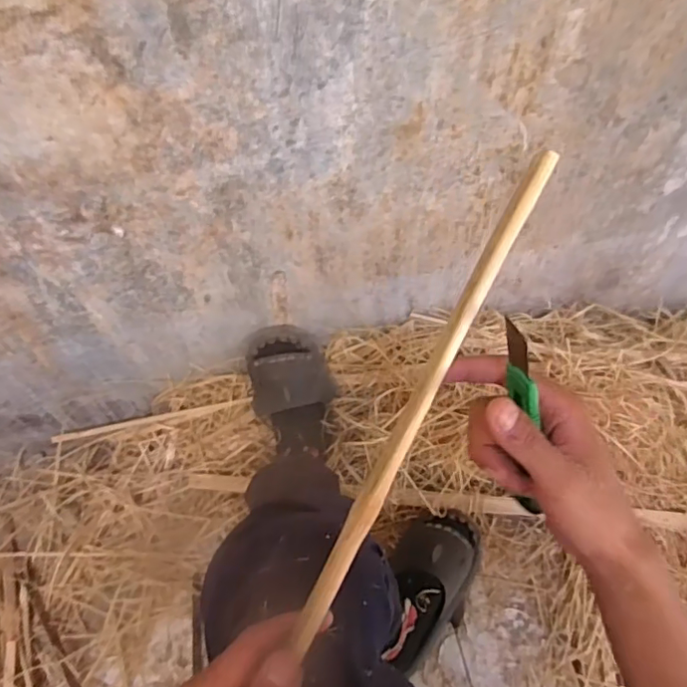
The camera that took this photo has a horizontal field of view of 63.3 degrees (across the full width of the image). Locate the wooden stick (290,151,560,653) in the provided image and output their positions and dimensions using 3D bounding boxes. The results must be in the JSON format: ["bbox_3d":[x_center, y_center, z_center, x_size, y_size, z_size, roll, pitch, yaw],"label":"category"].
[{"bbox_3d":[0.043,0.036,0.323,0.014,0.011,0.311,28,95,19],"label":"wooden stick"}]

